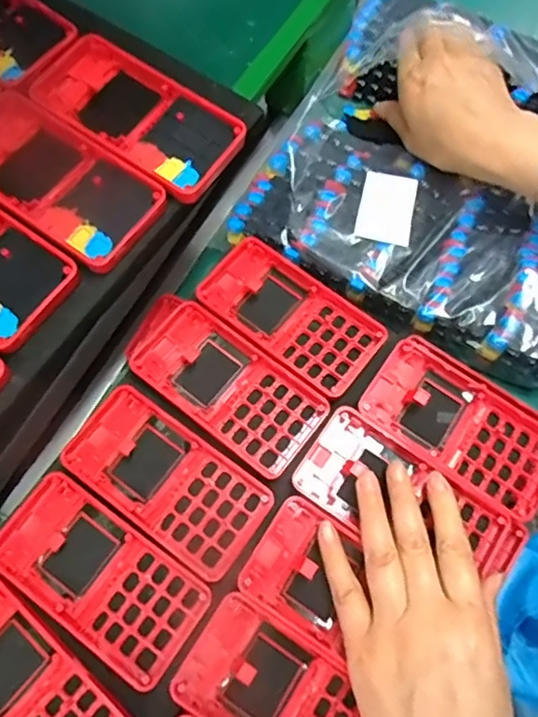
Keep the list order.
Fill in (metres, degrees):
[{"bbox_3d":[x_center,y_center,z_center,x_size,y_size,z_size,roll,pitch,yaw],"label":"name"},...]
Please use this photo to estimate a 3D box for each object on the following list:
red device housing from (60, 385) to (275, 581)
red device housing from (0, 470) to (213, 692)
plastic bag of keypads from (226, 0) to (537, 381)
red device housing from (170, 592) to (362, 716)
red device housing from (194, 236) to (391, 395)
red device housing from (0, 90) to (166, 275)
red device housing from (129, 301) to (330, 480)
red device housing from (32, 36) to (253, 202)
[{"bbox_3d":[-0.062,0.072,0.347,0.123,0.010,0.062,35,73,12],"label":"red device housing"},{"bbox_3d":[-0.098,0.123,0.328,0.126,0.011,0.063,35,73,12],"label":"red device housing"},{"bbox_3d":[0.154,-0.166,0.483,0.270,0.054,0.305,25,72,9],"label":"plastic bag of keypads"},{"bbox_3d":[0.010,0.184,0.304,0.117,0.013,0.062,33,73,11],"label":"red device housing"},{"bbox_3d":[0.013,-0.030,0.388,0.124,0.014,0.063,38,74,12],"label":"red device housing"},{"bbox_3d":[-0.126,-0.106,0.332,0.125,0.011,0.063,35,73,12],"label":"red device housing"},{"bbox_3d":[-0.027,0.017,0.369,0.125,0.010,0.062,37,74,12],"label":"red device housing"},{"bbox_3d":[-0.079,-0.149,0.347,0.125,0.015,0.065,35,73,12],"label":"red device housing"}]

